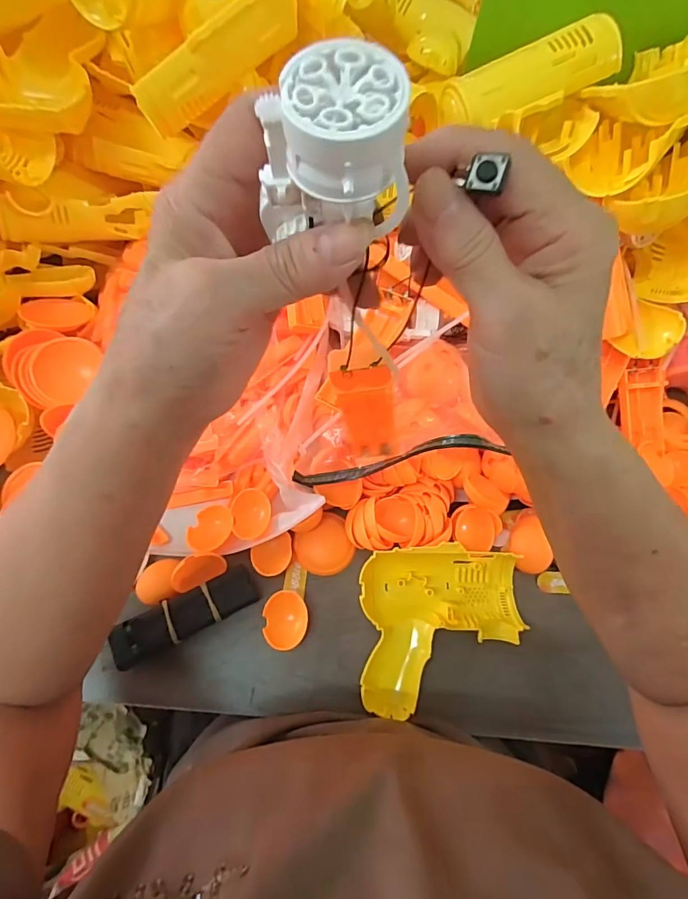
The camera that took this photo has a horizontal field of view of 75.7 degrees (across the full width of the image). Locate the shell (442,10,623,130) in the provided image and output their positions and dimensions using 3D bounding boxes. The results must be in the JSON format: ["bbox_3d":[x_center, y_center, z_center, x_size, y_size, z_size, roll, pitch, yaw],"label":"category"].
[{"bbox_3d":[0.140,-0.279,0.331,0.130,0.026,0.048,-20,69,4],"label":"shell"}]

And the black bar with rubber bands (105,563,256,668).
[{"bbox_3d":[-0.123,0.131,0.349,0.109,0.030,0.032,-27,71,-12],"label":"black bar with rubber bands"}]

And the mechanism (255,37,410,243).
[{"bbox_3d":[-0.004,-0.087,0.134,0.041,0.044,0.032,-5,68,-4],"label":"mechanism"}]

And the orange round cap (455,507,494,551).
[{"bbox_3d":[0.114,0.069,0.390,0.038,0.018,0.038,0,92,0],"label":"orange round cap"}]

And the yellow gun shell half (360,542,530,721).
[{"bbox_3d":[0.079,0.137,0.349,0.133,0.028,0.115,-6,68,-5],"label":"yellow gun shell half"}]

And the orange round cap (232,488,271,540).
[{"bbox_3d":[-0.079,0.055,0.378,0.032,0.010,0.041,-10,68,-6],"label":"orange round cap"}]

